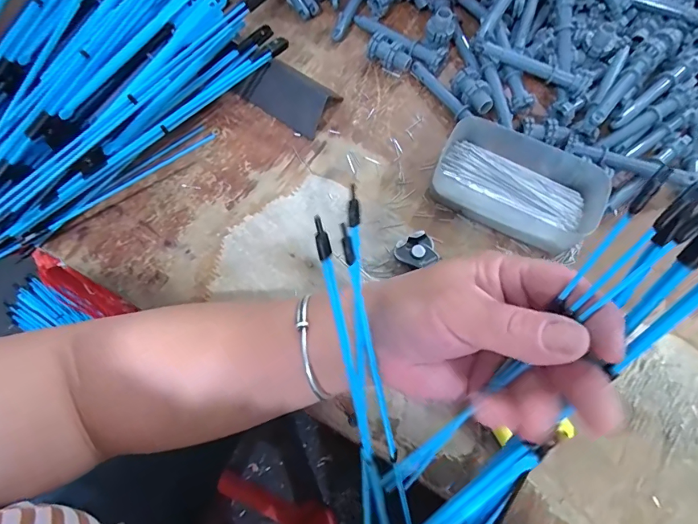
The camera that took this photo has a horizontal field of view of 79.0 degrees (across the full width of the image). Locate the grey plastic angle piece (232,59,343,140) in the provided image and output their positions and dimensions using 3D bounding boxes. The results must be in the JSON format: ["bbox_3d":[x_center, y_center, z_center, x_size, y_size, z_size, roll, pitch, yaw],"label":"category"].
[{"bbox_3d":[-0.051,-0.141,0.353,0.076,0.025,0.041,32,73,10],"label":"grey plastic angle piece"}]

